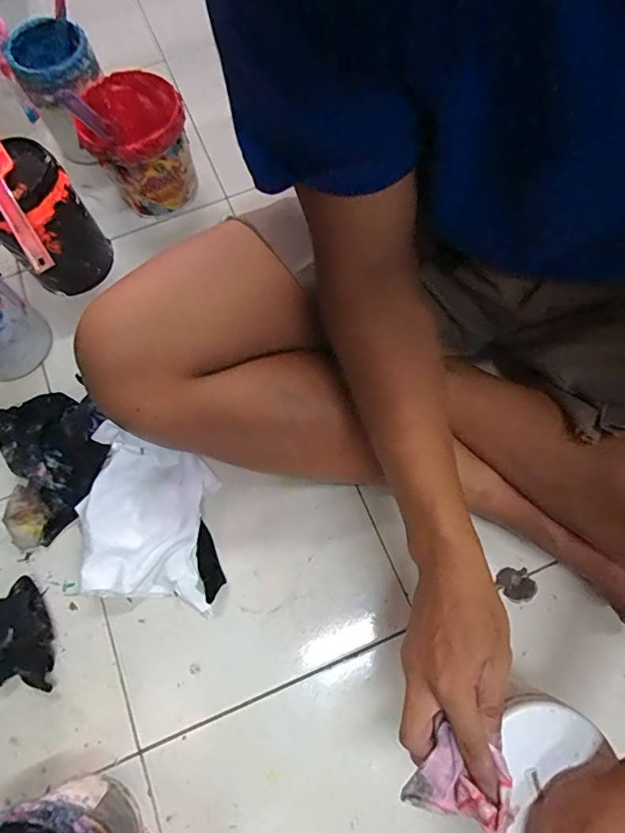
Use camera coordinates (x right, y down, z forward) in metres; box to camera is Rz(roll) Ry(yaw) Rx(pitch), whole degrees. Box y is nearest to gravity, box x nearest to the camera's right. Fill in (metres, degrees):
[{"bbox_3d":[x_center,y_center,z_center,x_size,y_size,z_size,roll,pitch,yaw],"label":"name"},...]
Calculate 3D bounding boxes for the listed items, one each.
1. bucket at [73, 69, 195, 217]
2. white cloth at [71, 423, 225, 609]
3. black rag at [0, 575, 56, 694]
[{"bbox_3d":[-0.220,-0.350,0.631,0.120,0.144,0.129,-21,71,-5],"label":"bucket"},{"bbox_3d":[-0.175,0.105,0.529,0.153,0.038,0.168,8,71,4],"label":"white cloth"},{"bbox_3d":[-0.298,0.223,0.490,0.068,0.041,0.109,-19,71,-5],"label":"black rag"}]

